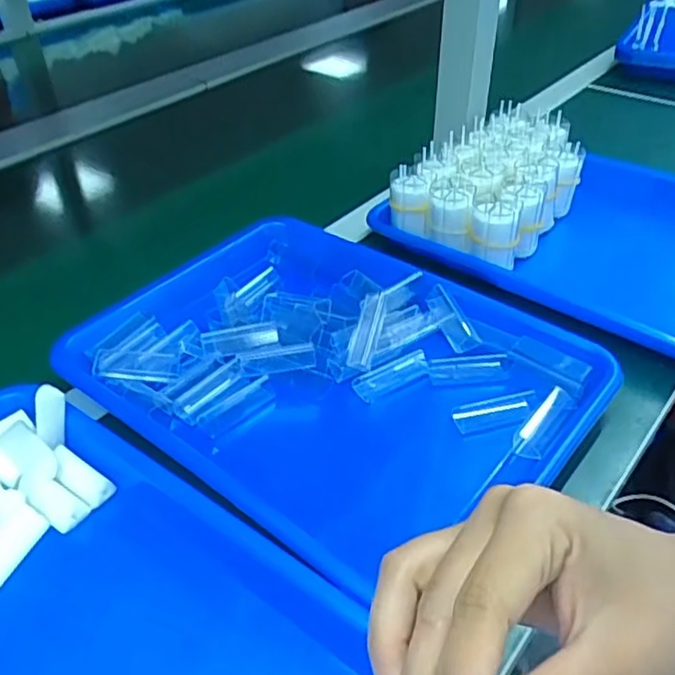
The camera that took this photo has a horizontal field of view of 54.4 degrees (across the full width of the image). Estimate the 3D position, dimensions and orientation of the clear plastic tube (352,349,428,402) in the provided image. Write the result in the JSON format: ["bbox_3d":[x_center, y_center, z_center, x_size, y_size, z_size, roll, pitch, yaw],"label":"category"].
[{"bbox_3d":[0.039,0.027,0.470,0.058,0.012,0.018,-21,44,-22],"label":"clear plastic tube"}]

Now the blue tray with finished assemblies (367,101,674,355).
[{"bbox_3d":[0.227,-0.106,0.588,0.324,0.083,0.242,26,48,29],"label":"blue tray with finished assemblies"}]

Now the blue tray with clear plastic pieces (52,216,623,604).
[{"bbox_3d":[-0.010,0.022,0.472,0.344,0.045,0.238,25,47,28],"label":"blue tray with clear plastic pieces"}]

